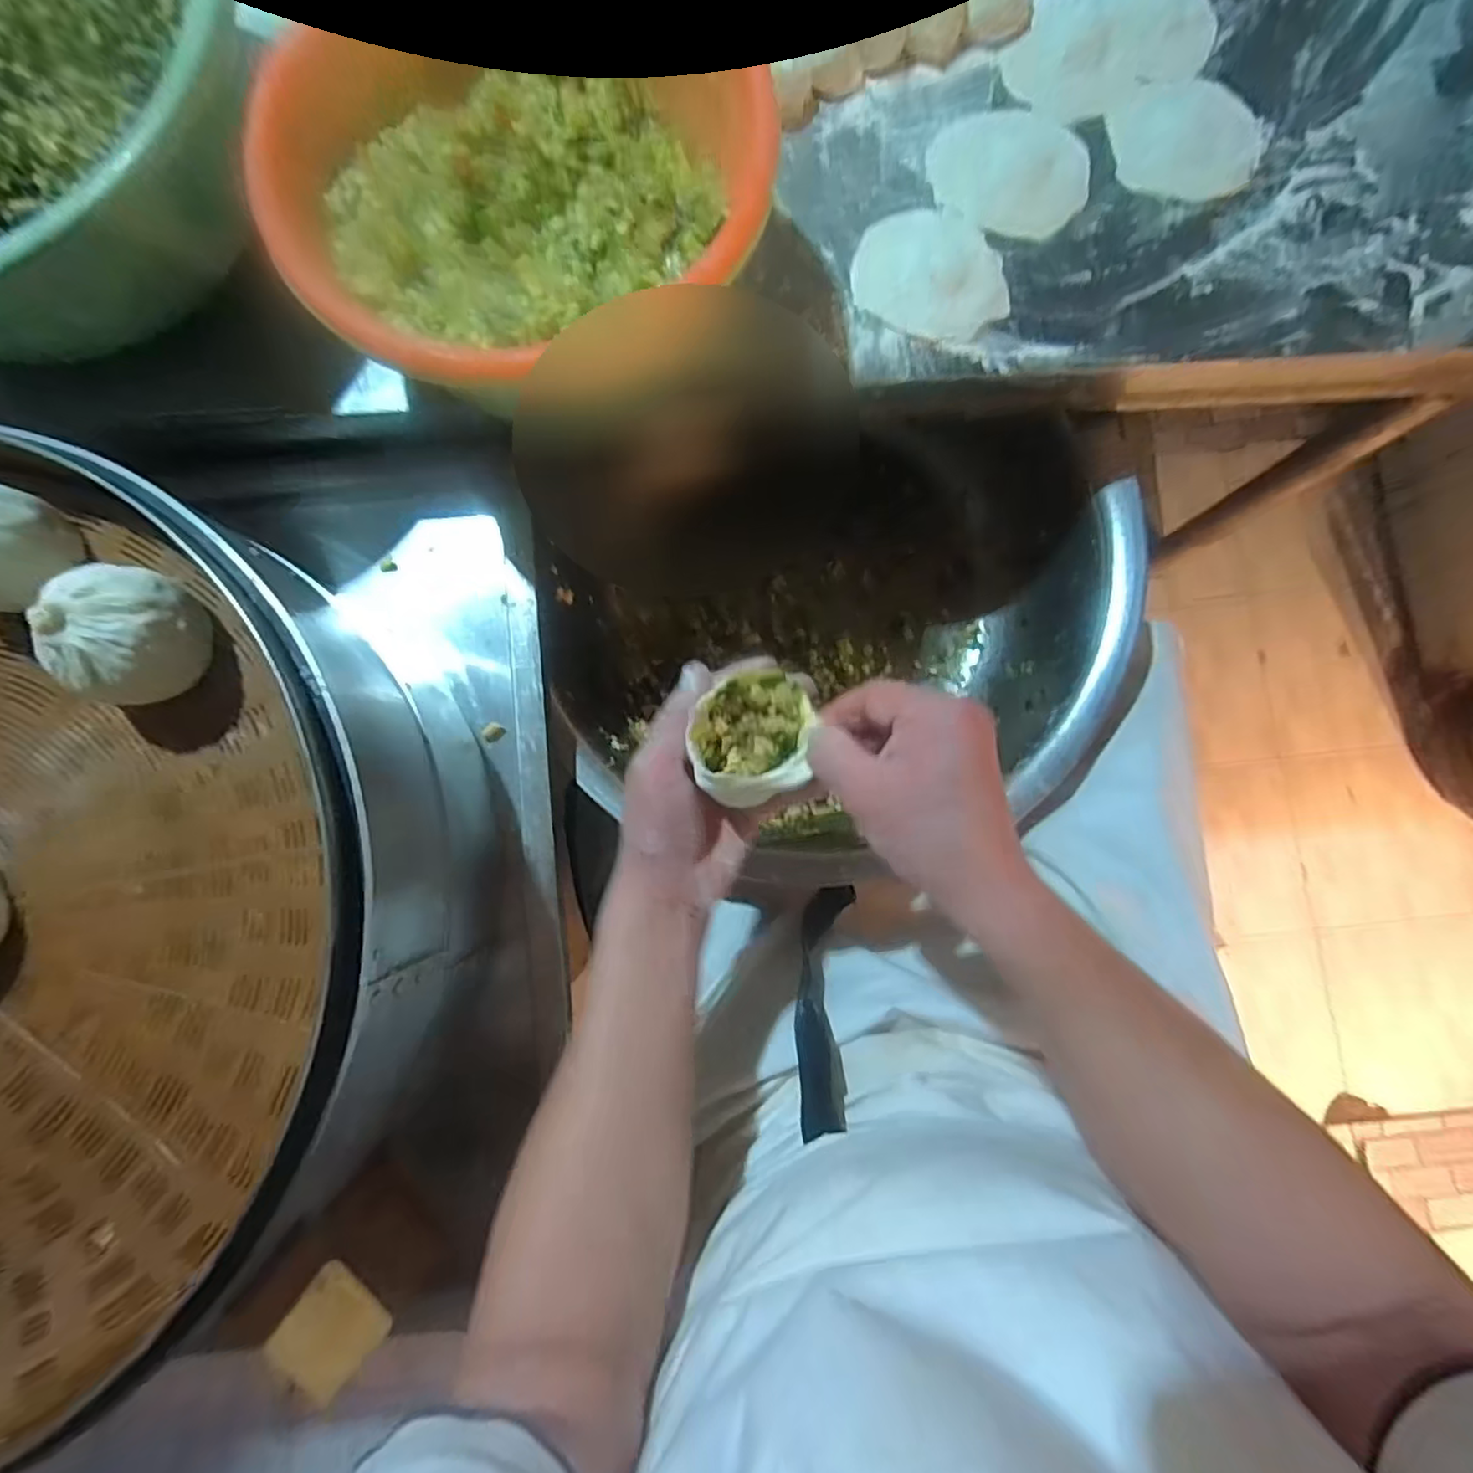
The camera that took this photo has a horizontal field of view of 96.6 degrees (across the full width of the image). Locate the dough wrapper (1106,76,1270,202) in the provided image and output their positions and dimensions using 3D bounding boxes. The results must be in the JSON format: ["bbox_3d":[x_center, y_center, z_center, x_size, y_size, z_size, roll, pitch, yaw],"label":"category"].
[{"bbox_3d":[0.315,-0.416,0.457,0.098,0.010,0.085,-14,84,-1],"label":"dough wrapper"}]

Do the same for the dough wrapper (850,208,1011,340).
[{"bbox_3d":[0.134,-0.317,0.447,0.106,0.008,0.087,20,84,3],"label":"dough wrapper"}]

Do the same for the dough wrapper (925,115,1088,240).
[{"bbox_3d":[0.188,-0.391,0.455,0.105,0.006,0.090,24,85,3],"label":"dough wrapper"}]

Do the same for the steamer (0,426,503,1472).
[{"bbox_3d":[-0.401,0.111,0.375,0.456,0.194,0.485,0,84,1],"label":"steamer"}]

